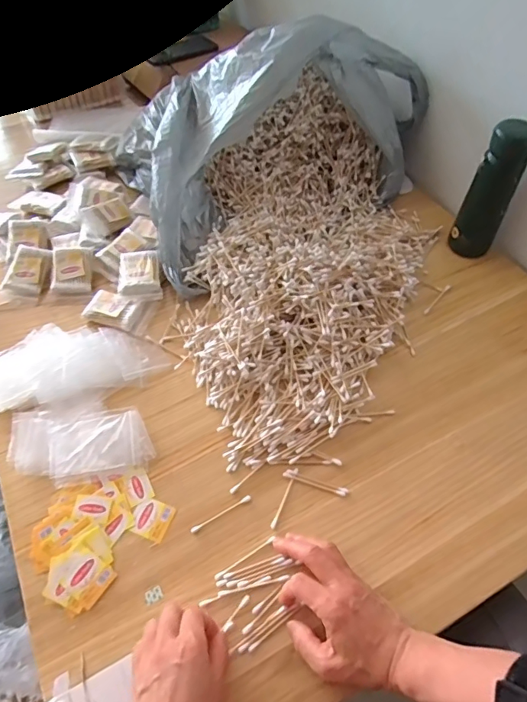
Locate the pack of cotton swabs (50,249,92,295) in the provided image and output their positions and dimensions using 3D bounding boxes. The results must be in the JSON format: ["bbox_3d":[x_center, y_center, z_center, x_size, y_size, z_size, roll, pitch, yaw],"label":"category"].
[{"bbox_3d":[-0.270,-0.112,0.652,0.052,0.018,0.069,-7,83,-5],"label":"pack of cotton swabs"}]

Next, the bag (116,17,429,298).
[{"bbox_3d":[-0.018,-0.318,0.688,0.427,0.185,0.356,-33,61,-20],"label":"bag"}]

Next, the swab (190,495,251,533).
[{"bbox_3d":[-0.043,0.165,0.470,0.067,0.004,0.006,-25,56,-17],"label":"swab"}]

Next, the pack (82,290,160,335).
[{"bbox_3d":[-0.190,-0.053,0.615,0.088,0.014,0.052,10,53,9],"label":"pack"}]

